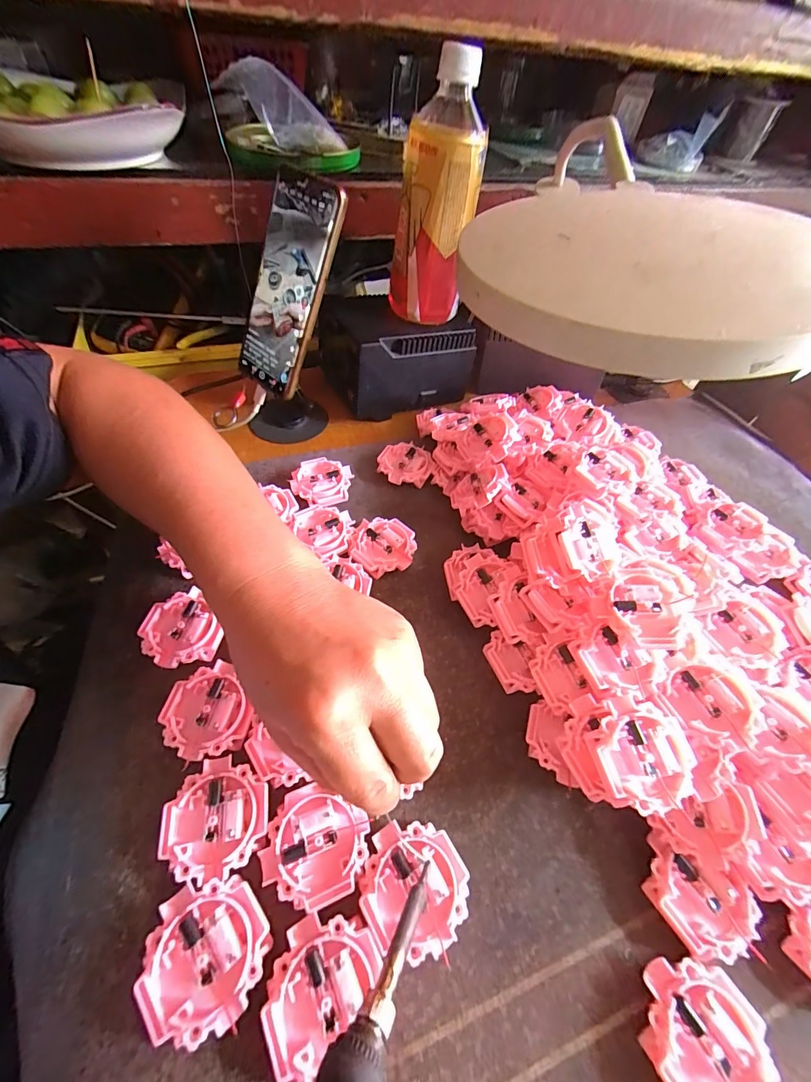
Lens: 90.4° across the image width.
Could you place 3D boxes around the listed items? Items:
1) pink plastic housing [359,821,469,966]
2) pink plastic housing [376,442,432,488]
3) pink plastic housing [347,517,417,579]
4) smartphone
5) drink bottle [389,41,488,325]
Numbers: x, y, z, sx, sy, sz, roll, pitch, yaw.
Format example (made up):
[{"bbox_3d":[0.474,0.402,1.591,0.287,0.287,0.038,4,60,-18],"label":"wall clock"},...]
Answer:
[{"bbox_3d":[0.005,0.177,0.206,0.052,0.019,0.051,3,53,-4],"label":"pink plastic housing"},{"bbox_3d":[-0.001,-0.074,0.395,0.052,0.014,0.049,3,53,-4],"label":"pink plastic housing"},{"bbox_3d":[-0.020,0.006,0.334,0.053,0.017,0.052,3,53,-4],"label":"pink plastic housing"},{"bbox_3d":[-0.104,-0.214,0.347,0.073,0.163,0.012,38,29,21],"label":"smartphone"},{"bbox_3d":[0.027,-0.300,0.361,0.069,0.173,0.057,4,53,-3],"label":"drink bottle"}]

